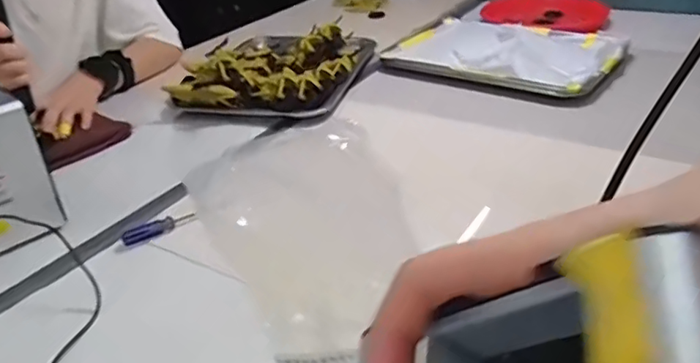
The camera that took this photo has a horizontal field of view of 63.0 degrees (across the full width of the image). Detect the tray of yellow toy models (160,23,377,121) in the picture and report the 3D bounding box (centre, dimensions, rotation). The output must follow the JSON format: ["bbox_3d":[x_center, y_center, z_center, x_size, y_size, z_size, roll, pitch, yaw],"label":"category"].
[{"bbox_3d":[-0.108,-0.199,0.942,0.253,0.081,0.326,7,33,13],"label":"tray of yellow toy models"}]

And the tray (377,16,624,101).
[{"bbox_3d":[0.261,-0.225,0.951,0.349,0.035,0.257,19,37,29],"label":"tray"}]

